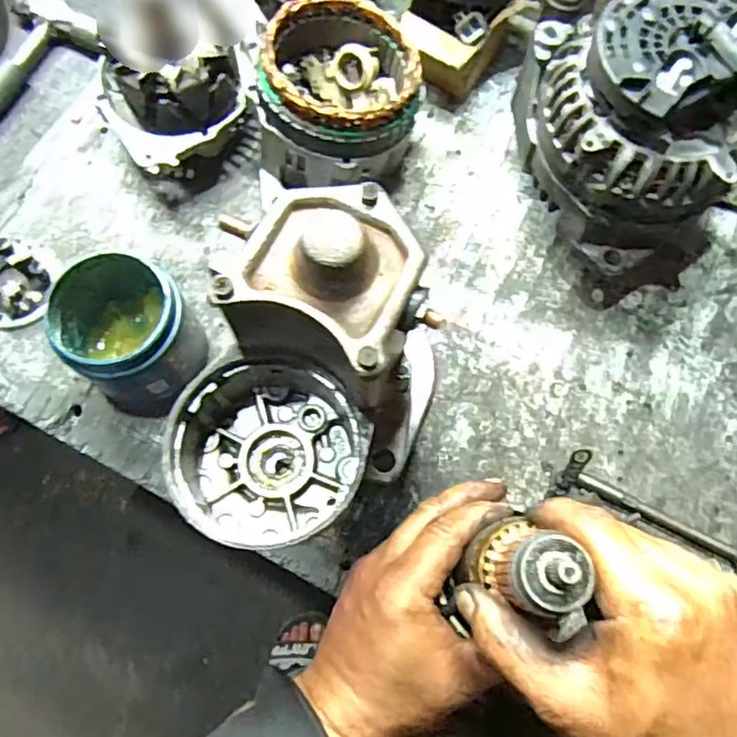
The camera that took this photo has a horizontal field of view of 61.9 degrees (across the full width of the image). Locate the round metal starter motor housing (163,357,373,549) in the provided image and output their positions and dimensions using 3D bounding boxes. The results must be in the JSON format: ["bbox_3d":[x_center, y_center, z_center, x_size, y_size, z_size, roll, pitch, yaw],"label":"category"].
[{"bbox_3d":[-0.048,0.041,0.296,0.087,0.057,0.085,1,72,-2],"label":"round metal starter motor housing"}]

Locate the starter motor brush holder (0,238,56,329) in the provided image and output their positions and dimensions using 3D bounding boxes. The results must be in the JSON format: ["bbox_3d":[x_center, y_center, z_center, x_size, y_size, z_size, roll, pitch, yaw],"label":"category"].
[{"bbox_3d":[-0.304,-0.074,0.515,0.070,0.025,0.075,1,72,-2],"label":"starter motor brush holder"}]

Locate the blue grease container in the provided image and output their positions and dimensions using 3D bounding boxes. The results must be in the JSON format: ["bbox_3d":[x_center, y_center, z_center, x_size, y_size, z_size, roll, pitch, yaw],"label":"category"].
[{"bbox_3d":[-0.182,-0.026,0.453,0.081,0.082,0.080,25,73,6],"label":"blue grease container"}]

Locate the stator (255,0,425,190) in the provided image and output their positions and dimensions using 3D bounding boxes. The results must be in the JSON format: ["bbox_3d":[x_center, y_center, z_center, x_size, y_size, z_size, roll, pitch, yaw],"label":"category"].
[{"bbox_3d":[-0.025,-0.224,0.526,0.130,0.108,0.143,1,72,-2],"label":"stator"}]

